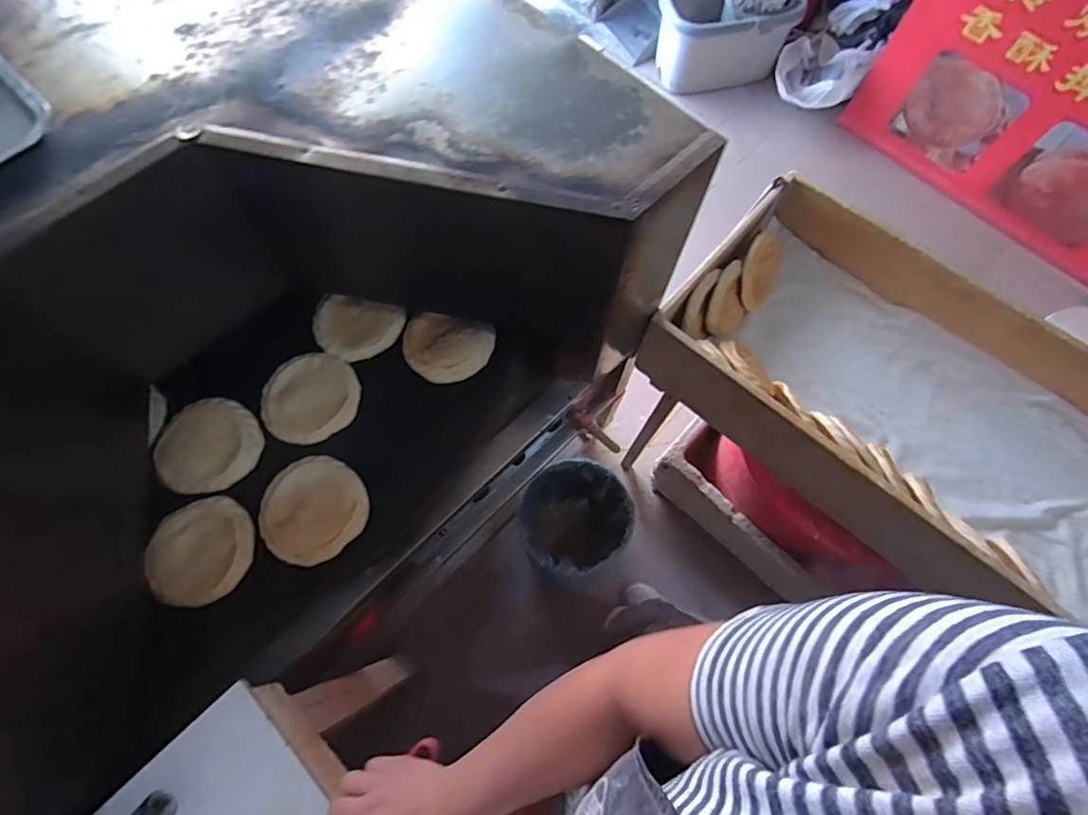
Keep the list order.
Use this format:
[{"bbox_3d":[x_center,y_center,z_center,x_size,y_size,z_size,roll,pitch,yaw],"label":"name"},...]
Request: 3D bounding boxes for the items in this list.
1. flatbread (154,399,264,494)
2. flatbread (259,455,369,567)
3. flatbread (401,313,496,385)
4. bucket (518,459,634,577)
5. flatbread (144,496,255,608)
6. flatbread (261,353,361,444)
[{"bbox_3d":[-0.455,0.049,0.731,0.125,0.022,0.130,1,70,-1],"label":"flatbread"},{"bbox_3d":[-0.303,0.129,0.707,0.130,0.023,0.139,1,70,-1],"label":"flatbread"},{"bbox_3d":[-0.138,-0.090,0.787,0.130,0.025,0.113,-8,70,-5],"label":"flatbread"},{"bbox_3d":[0.062,0.259,1.241,0.240,0.208,0.227,1,70,-1],"label":"bucket"},{"bbox_3d":[-0.428,0.176,0.681,0.114,0.035,0.126,-19,71,-8],"label":"flatbread"},{"bbox_3d":[-0.330,-0.015,0.769,0.130,0.022,0.124,1,70,-1],"label":"flatbread"}]

